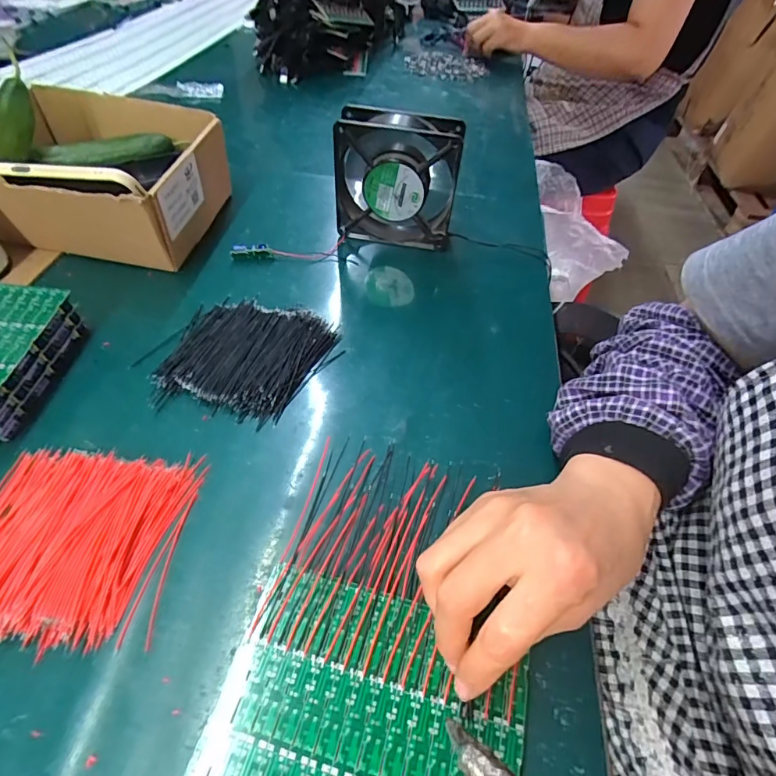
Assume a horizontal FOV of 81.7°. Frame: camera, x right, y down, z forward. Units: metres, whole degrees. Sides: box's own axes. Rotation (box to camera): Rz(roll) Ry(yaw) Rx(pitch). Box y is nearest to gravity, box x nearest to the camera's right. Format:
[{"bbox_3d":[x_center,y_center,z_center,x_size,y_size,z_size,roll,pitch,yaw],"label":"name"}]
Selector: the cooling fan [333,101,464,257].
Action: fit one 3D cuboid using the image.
[{"bbox_3d":[0.009,-0.208,0.460,0.118,0.122,0.041,10,52,3],"label":"cooling fan"}]

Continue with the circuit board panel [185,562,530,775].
[{"bbox_3d":[-0.011,0.167,0.220,0.148,0.008,0.123,15,52,7],"label":"circuit board panel"}]

